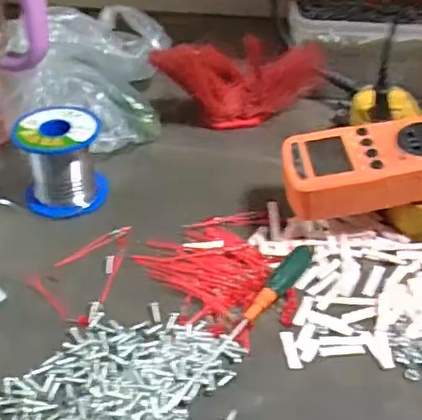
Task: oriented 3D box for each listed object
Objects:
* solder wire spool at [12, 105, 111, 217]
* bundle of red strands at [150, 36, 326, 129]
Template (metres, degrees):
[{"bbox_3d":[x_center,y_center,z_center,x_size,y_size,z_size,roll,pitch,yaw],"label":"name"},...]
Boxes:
[{"bbox_3d":[-0.117,-0.043,0.460,0.062,0.059,0.066,-11,41,-13],"label":"solder wire spool"},{"bbox_3d":[0.032,-0.121,0.560,0.177,0.082,0.047,-7,38,-28],"label":"bundle of red strands"}]

